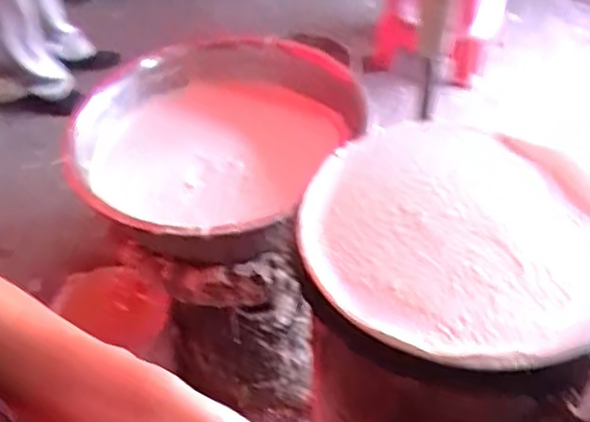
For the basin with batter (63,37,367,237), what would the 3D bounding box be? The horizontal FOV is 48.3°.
[{"bbox_3d":[-0.160,-0.133,1.105,0.419,0.139,0.450,-2,44,2],"label":"basin with batter"}]

